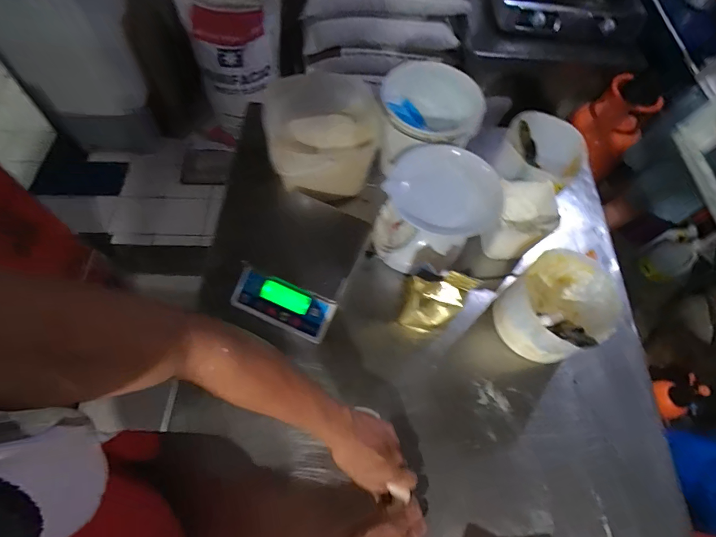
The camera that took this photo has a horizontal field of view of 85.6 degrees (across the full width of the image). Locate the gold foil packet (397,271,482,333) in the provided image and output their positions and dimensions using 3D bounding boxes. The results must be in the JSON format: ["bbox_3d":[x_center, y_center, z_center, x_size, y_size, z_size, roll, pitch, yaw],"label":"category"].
[{"bbox_3d":[0.131,0.065,0.689,0.101,0.178,0.051,20,62,7],"label":"gold foil packet"}]

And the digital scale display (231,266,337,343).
[{"bbox_3d":[-0.133,0.063,0.690,0.176,0.021,0.076,23,82,9],"label":"digital scale display"}]

